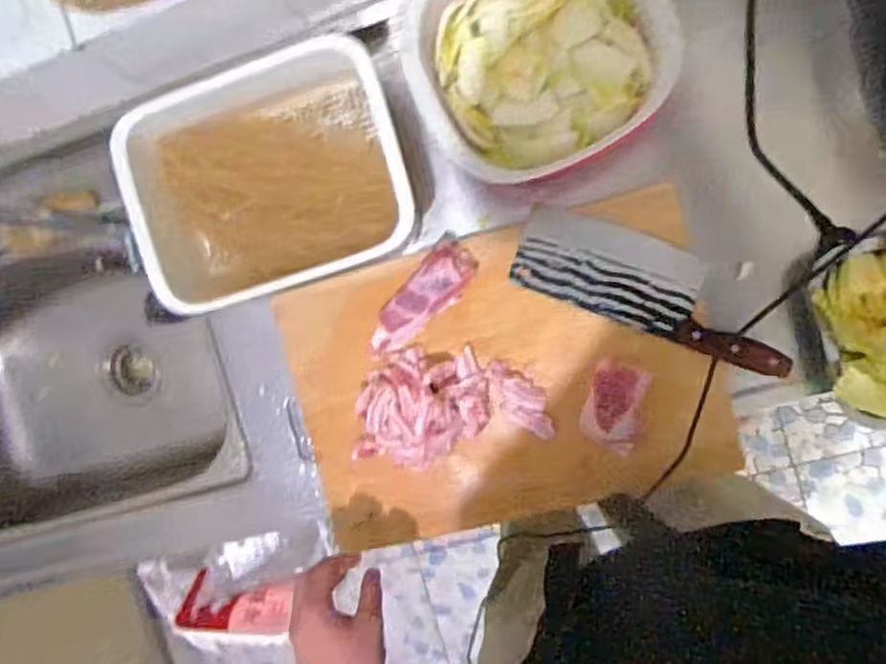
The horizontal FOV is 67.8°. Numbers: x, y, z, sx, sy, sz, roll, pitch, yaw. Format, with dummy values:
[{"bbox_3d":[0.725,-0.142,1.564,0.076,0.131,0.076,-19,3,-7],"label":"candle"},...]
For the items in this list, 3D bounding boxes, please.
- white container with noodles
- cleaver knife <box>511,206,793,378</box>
[{"bbox_3d":[-0.186,-0.165,0.733,0.298,0.106,0.233,-13,92,9],"label":"white container with noodles"},{"bbox_3d":[0.226,-0.050,0.716,0.296,0.030,0.095,22,92,12],"label":"cleaver knife"}]

